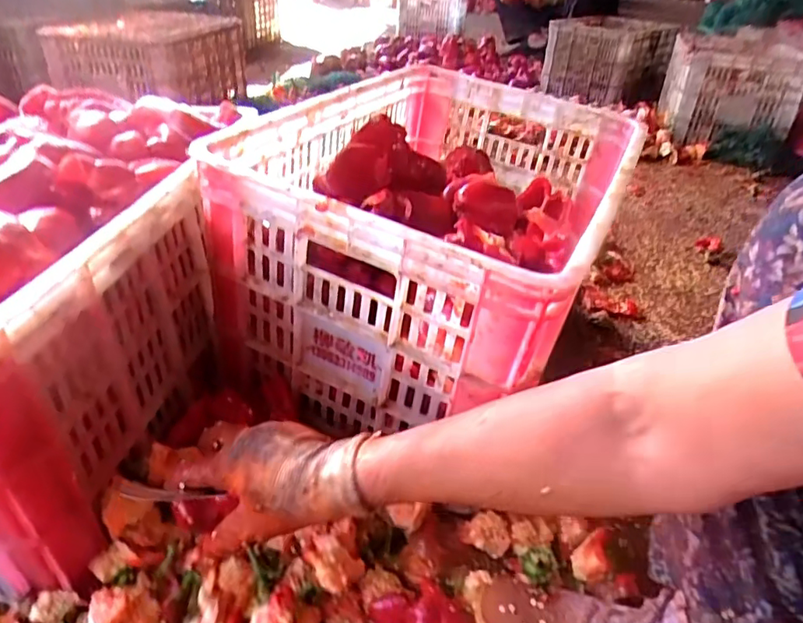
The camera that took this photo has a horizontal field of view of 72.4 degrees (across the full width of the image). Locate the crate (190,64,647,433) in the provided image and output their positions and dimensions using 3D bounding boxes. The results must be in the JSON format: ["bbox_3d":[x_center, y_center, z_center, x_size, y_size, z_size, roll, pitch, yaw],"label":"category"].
[{"bbox_3d":[0.063,-0.120,0.726,0.377,0.252,0.599,17,35,19],"label":"crate"}]

